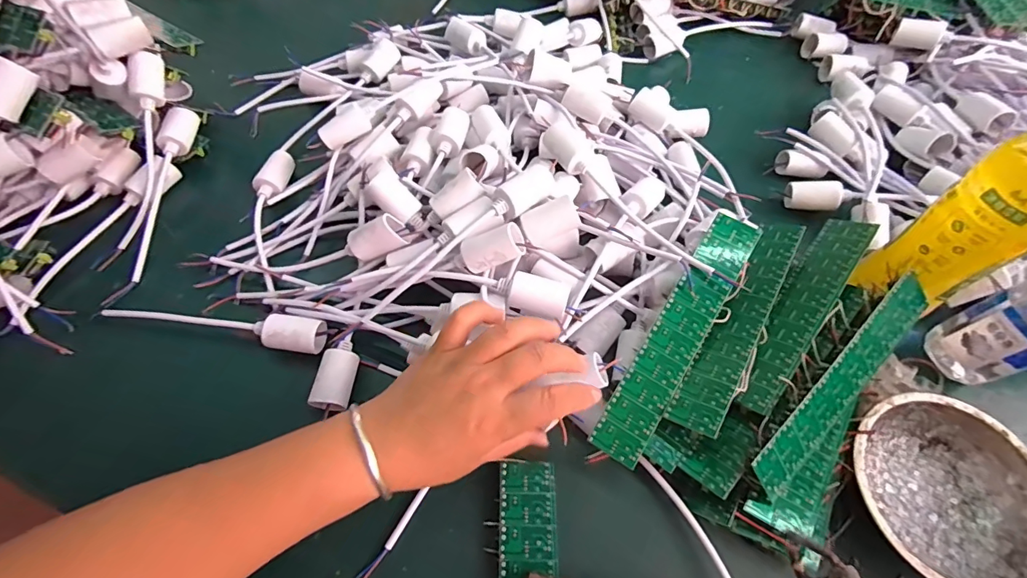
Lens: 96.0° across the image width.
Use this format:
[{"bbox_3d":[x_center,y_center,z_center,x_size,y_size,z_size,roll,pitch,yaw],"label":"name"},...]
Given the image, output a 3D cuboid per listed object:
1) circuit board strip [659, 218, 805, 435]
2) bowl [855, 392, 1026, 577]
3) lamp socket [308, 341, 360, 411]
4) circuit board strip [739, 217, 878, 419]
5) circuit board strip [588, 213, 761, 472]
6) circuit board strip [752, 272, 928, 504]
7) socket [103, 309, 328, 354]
[{"bbox_3d":[0.176,0.018,0.350,0.032,0.009,0.203,32,66,16],"label":"circuit board strip"},{"bbox_3d":[0.297,0.143,0.324,0.123,0.043,0.124,-23,64,-12],"label":"bowl"},{"bbox_3d":[-0.141,0.068,0.367,0.024,0.021,0.053,8,61,4],"label":"lamp socket"},{"bbox_3d":[0.224,0.012,0.358,0.037,0.004,0.198,22,60,43],"label":"circuit board strip"},{"bbox_3d":[0.122,0.032,0.341,0.036,0.004,0.203,31,77,13],"label":"circuit board strip"},{"bbox_3d":[0.234,0.064,0.322,0.198,0.004,0.043,-40,108,-17],"label":"circuit board strip"},{"bbox_3d":[-0.251,0.032,0.384,0.193,0.027,0.026,5,61,3],"label":"socket"}]

